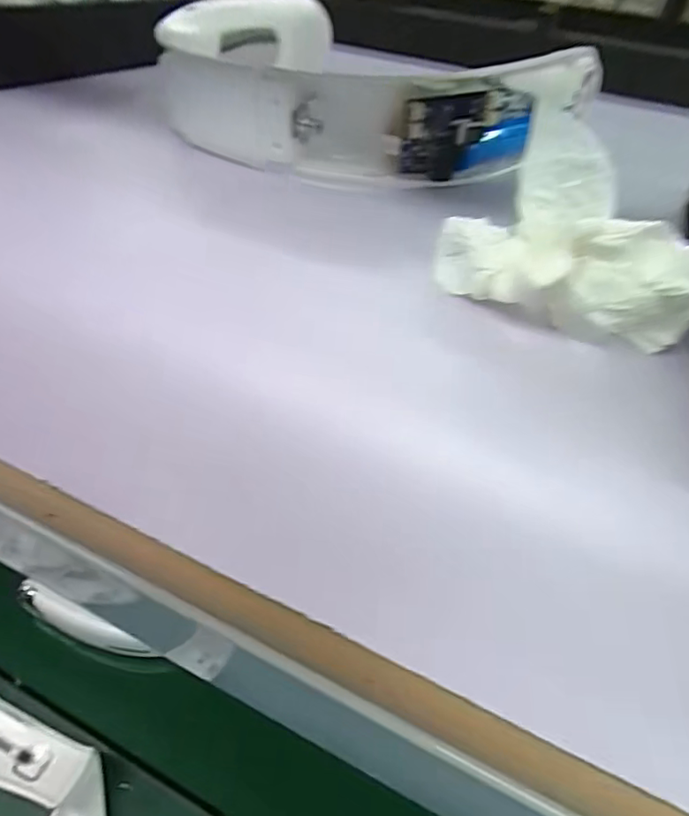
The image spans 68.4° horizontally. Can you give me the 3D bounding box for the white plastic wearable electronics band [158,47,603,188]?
[{"bbox_3d":[0.026,-0.153,0.264,0.231,0.046,0.075,0,45,-6],"label":"white plastic wearable electronics band"}]

